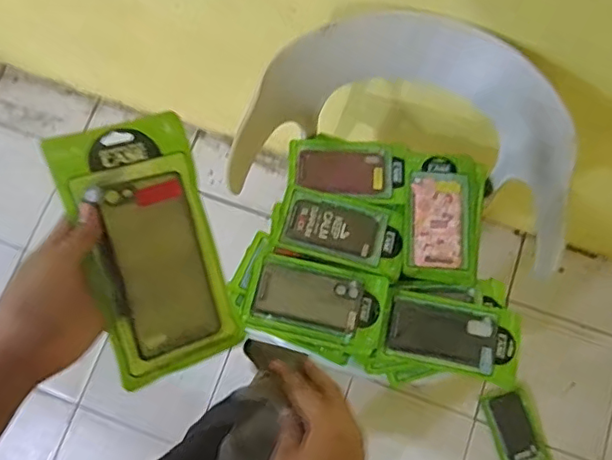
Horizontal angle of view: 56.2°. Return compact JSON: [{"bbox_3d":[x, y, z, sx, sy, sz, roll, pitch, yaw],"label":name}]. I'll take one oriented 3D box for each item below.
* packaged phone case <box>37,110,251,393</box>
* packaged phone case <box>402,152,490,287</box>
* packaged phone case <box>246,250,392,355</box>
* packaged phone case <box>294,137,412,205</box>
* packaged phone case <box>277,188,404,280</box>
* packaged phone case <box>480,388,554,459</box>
[{"bbox_3d":[-0.125,0.015,0.466,0.105,0.010,0.205,-19,97,-29],"label":"packaged phone case"},{"bbox_3d":[0.230,-0.024,0.937,0.129,0.012,0.215,12,75,4],"label":"packaged phone case"},{"bbox_3d":[0.019,0.111,0.890,0.203,0.016,0.118,14,76,5],"label":"packaged phone case"},{"bbox_3d":[0.074,-0.103,0.974,0.199,0.020,0.110,6,75,3],"label":"packaged phone case"},{"bbox_3d":[0.061,0.004,0.930,0.200,0.015,0.111,16,76,5],"label":"packaged phone case"},{"bbox_3d":[0.493,0.476,1.329,0.116,0.019,0.209,-15,75,-3],"label":"packaged phone case"}]

